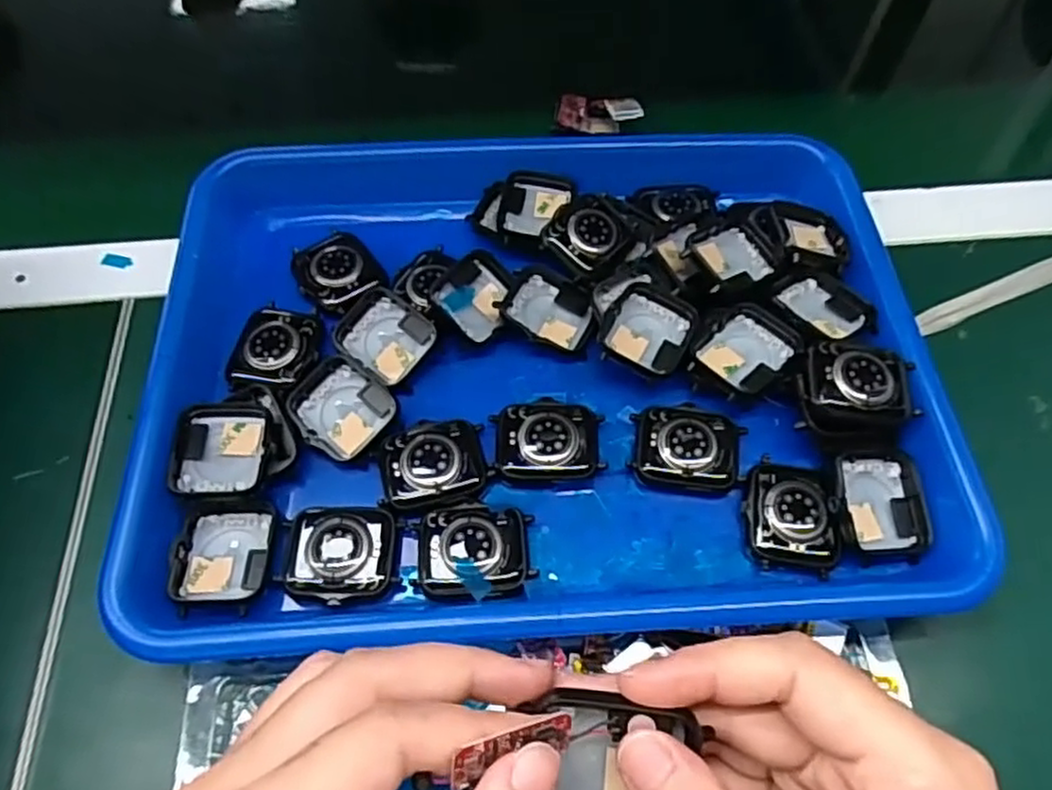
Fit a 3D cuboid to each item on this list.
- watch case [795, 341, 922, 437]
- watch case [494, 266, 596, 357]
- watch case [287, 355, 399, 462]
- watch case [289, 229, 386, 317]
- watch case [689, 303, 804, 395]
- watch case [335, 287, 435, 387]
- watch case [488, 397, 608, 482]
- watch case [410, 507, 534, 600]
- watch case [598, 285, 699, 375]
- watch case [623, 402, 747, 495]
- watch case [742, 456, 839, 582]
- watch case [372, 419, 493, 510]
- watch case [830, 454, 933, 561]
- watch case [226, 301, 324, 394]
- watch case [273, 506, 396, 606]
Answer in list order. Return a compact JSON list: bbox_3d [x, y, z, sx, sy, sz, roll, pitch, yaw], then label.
[{"bbox_3d":[0.137,-0.003,0.294,0.046,0.015,0.036,5,59,3],"label":"watch case"},{"bbox_3d":[0.012,-0.039,0.333,0.044,0.013,0.035,21,61,12],"label":"watch case"},{"bbox_3d":[-0.080,0.005,0.308,0.040,0.015,0.039,38,66,20],"label":"watch case"},{"bbox_3d":[-0.091,-0.061,0.343,0.038,0.010,0.042,-32,64,-18],"label":"watch case"},{"bbox_3d":[0.097,-0.019,0.311,0.037,0.011,0.044,36,65,20],"label":"watch case"},{"bbox_3d":[-0.065,-0.027,0.324,0.041,0.016,0.035,29,63,17],"label":"watch case"},{"bbox_3d":[0.009,0.018,0.301,0.046,0.009,0.036,0,59,0],"label":"watch case"},{"bbox_3d":[-0.021,0.061,0.276,0.045,0.011,0.034,-2,59,-1],"label":"watch case"},{"bbox_3d":[0.055,-0.030,0.317,0.038,0.011,0.039,19,60,11],"label":"watch case"},{"bbox_3d":[0.068,0.022,0.299,0.045,0.012,0.036,11,59,6],"label":"watch case"},{"bbox_3d":[0.106,0.048,0.284,0.035,0.011,0.041,9,59,5],"label":"watch case"},{"bbox_3d":[-0.039,0.028,0.293,0.044,0.008,0.036,-9,59,-6],"label":"watch case"},{"bbox_3d":[0.141,0.043,0.285,0.038,0.015,0.043,-3,72,1],"label":"watch case"},{"bbox_3d":[-0.114,-0.022,0.321,0.037,0.011,0.049,15,60,9],"label":"watch case"},{"bbox_3d":[-0.072,0.060,0.275,0.041,0.010,0.038,3,59,1],"label":"watch case"}]

